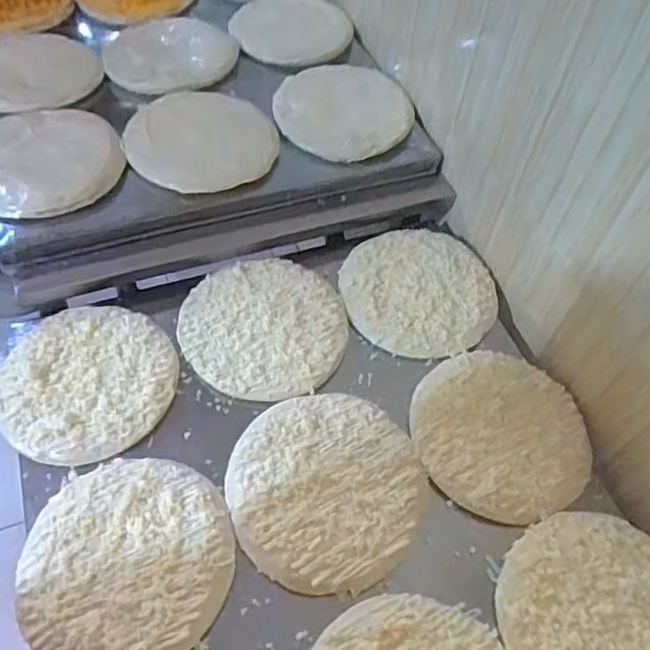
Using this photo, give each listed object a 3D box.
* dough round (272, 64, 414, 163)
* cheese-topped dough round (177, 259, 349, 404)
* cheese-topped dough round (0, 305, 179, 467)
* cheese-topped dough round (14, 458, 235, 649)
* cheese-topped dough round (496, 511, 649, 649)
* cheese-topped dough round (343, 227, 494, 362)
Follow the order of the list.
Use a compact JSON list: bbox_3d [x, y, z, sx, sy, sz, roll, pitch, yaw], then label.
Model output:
[{"bbox_3d":[0.025,-0.334,0.938,0.196,0.027,0.232,-6,54,-9],"label":"dough round"},{"bbox_3d":[-0.074,-0.007,0.761,0.197,0.012,0.205,2,54,-3],"label":"cheese-topped dough round"},{"bbox_3d":[-0.271,0.062,0.708,0.187,0.020,0.194,2,54,-3],"label":"cheese-topped dough round"},{"bbox_3d":[-0.191,0.226,0.596,0.194,0.021,0.194,2,54,-3],"label":"cheese-topped dough round"},{"bbox_3d":[0.269,0.284,0.589,0.196,0.019,0.199,2,54,-3],"label":"cheese-topped dough round"},{"bbox_3d":[0.125,-0.052,0.823,0.199,0.018,0.207,2,54,-3],"label":"cheese-topped dough round"}]

